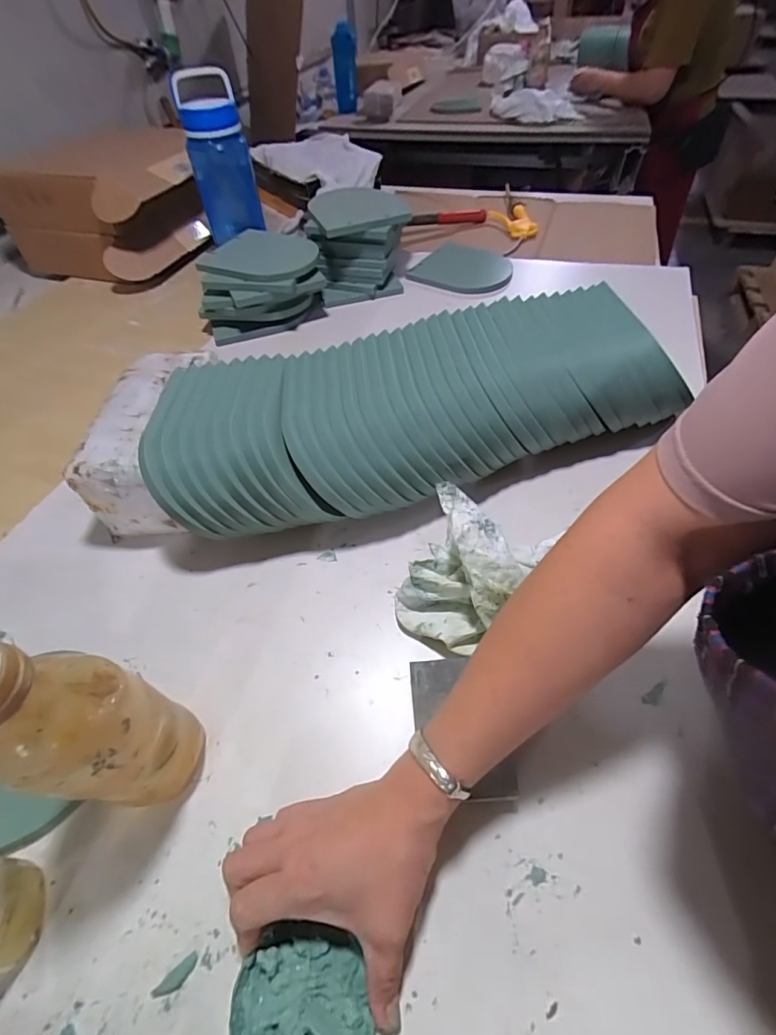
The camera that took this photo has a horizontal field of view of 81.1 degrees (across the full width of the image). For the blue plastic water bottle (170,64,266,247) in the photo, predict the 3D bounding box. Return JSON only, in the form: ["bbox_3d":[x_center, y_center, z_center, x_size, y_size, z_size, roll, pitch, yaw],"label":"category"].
[{"bbox_3d":[-0.303,-0.641,0.834,0.107,0.269,0.080,-16,79,-9],"label":"blue plastic water bottle"}]

